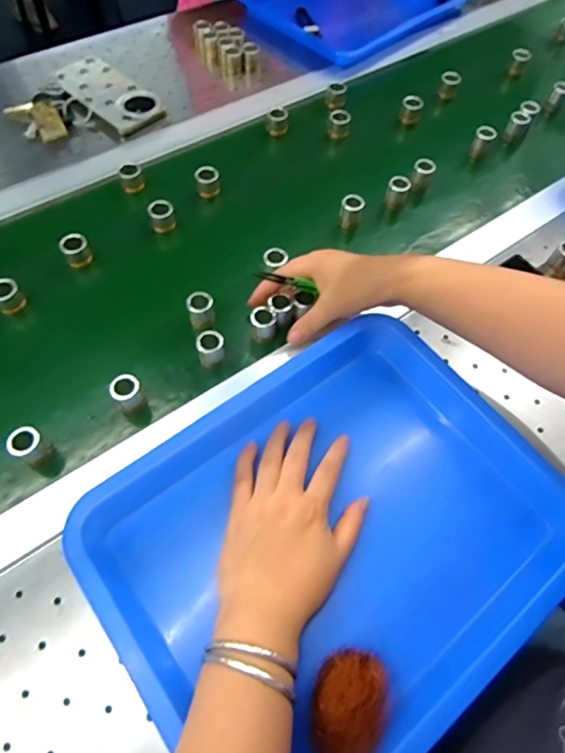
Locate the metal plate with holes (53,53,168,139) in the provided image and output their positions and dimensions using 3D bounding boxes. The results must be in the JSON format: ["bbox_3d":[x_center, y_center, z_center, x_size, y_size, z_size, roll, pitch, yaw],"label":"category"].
[{"bbox_3d":[-0.225,-0.366,0.619,0.156,0.014,0.076,41,67,19],"label":"metal plate with holes"}]

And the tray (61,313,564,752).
[{"bbox_3d":[0.044,0.122,0.364,0.321,0.058,0.273,-34,67,-19],"label":"tray"}]

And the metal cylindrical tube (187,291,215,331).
[{"bbox_3d":[-0.077,-0.062,0.451,0.023,0.032,0.021,1,60,-2],"label":"metal cylindrical tube"}]

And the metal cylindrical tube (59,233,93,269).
[{"bbox_3d":[-0.210,-0.127,0.488,0.025,0.034,0.020,-25,64,-15],"label":"metal cylindrical tube"}]

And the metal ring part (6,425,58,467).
[{"bbox_3d":[-0.202,0.057,0.384,0.019,0.036,0.024,33,64,15],"label":"metal ring part"}]

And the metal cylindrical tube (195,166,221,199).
[{"bbox_3d":[-0.085,-0.221,0.544,0.025,0.029,0.023,-6,61,-6],"label":"metal cylindrical tube"}]

